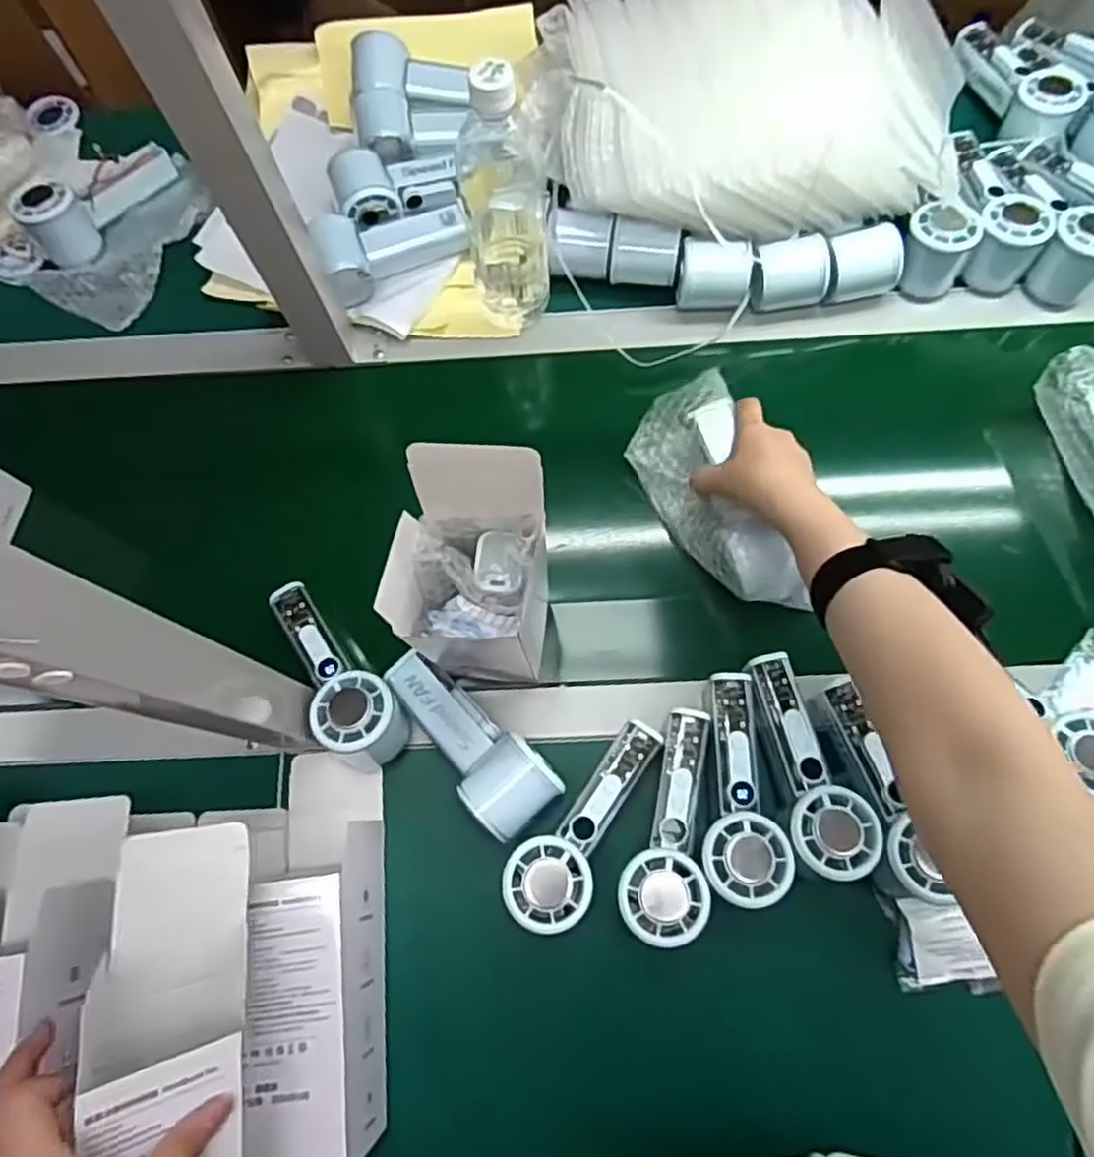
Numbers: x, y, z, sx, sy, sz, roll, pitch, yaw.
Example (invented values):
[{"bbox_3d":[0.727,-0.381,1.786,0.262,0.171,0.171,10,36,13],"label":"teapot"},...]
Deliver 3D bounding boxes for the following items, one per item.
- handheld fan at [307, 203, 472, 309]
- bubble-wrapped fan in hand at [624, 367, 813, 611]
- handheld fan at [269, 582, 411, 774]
[{"bbox_3d":[-0.145,-0.306,0.652,0.129,0.045,0.065,-30,74,-7],"label":"handheld fan"},{"bbox_3d":[0.142,-0.060,0.576,0.096,0.065,0.188,-39,64,37],"label":"bubble-wrapped fan in hand"},{"bbox_3d":[-0.160,0.068,0.544,0.061,0.072,0.156,-29,74,-7],"label":"handheld fan"}]

